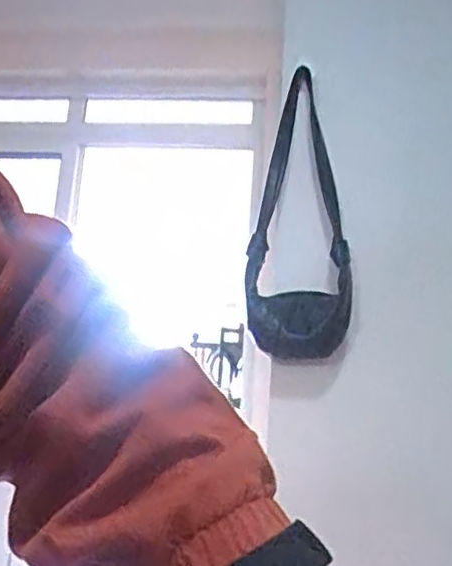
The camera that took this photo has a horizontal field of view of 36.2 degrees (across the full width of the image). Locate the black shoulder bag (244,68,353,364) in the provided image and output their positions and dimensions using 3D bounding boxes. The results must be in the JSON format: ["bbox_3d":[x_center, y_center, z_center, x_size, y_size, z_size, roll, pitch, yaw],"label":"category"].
[{"bbox_3d":[0.146,-0.123,1.383,0.204,0.539,0.157,2,-14,4],"label":"black shoulder bag"}]

